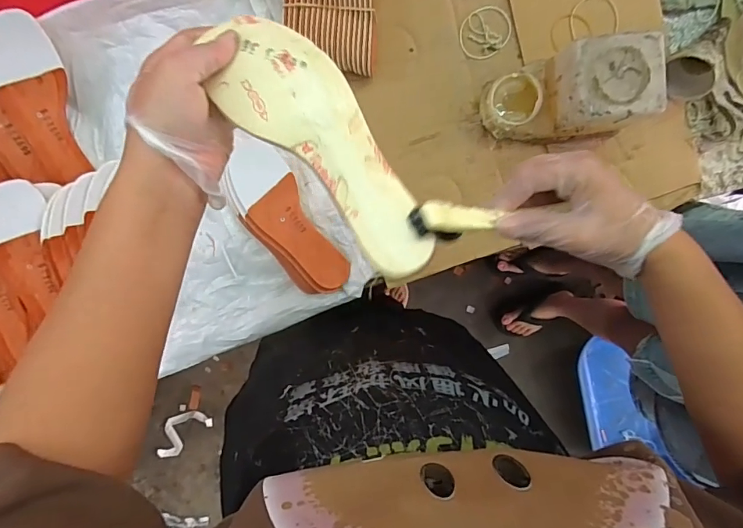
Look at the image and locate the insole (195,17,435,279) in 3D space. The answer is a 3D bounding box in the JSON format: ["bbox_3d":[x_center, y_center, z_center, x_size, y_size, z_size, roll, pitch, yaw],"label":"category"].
[{"bbox_3d":[-0.030,-0.088,0.322,0.075,0.017,0.215,-45,93,-3],"label":"insole"}]

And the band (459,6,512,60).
[{"bbox_3d":[0.165,-0.332,0.646,0.075,0.004,0.067,-14,102,0],"label":"band"}]

